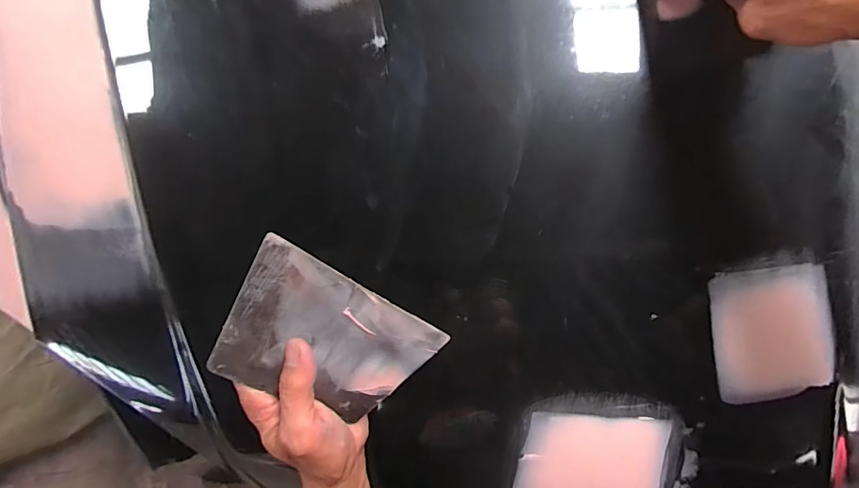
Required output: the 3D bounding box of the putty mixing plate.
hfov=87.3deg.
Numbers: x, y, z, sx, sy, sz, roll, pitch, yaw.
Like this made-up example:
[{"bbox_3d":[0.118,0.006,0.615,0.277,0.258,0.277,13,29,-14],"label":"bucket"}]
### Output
[{"bbox_3d":[-0.067,0.066,0.296,0.137,0.004,0.093,35,99,-29],"label":"putty mixing plate"}]

